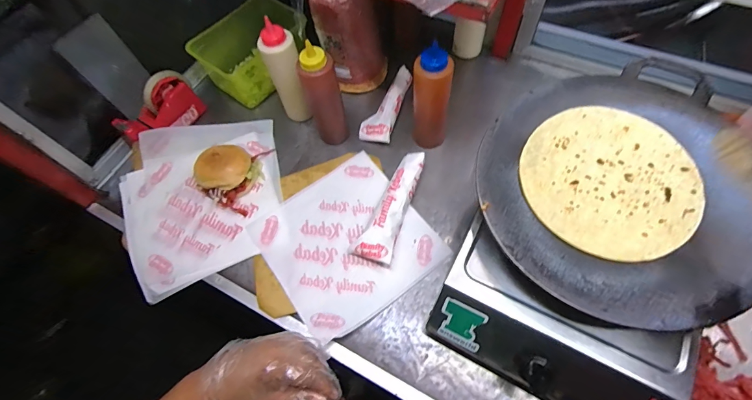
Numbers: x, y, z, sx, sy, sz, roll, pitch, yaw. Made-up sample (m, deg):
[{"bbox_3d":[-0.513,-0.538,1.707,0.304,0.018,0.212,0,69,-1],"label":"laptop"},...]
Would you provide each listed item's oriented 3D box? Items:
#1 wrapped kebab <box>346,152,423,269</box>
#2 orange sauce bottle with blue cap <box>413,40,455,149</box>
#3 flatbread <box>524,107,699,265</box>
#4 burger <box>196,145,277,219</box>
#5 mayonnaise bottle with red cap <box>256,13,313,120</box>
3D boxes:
[{"bbox_3d":[0.027,0.008,0.618,0.062,0.034,0.199,19,67,11],"label":"wrapped kebab"},{"bbox_3d":[0.090,-0.160,0.614,0.068,0.188,0.051,10,65,7],"label":"orange sauce bottle with blue cap"},{"bbox_3d":[0.290,-0.028,0.464,0.199,0.008,0.204,-2,65,5],"label":"flatbread"},{"bbox_3d":[-0.267,-0.057,0.665,0.114,0.055,0.133,15,66,9],"label":"burger"},{"bbox_3d":[-0.159,-0.218,0.669,0.066,0.193,0.051,8,65,6],"label":"mayonnaise bottle with red cap"}]

